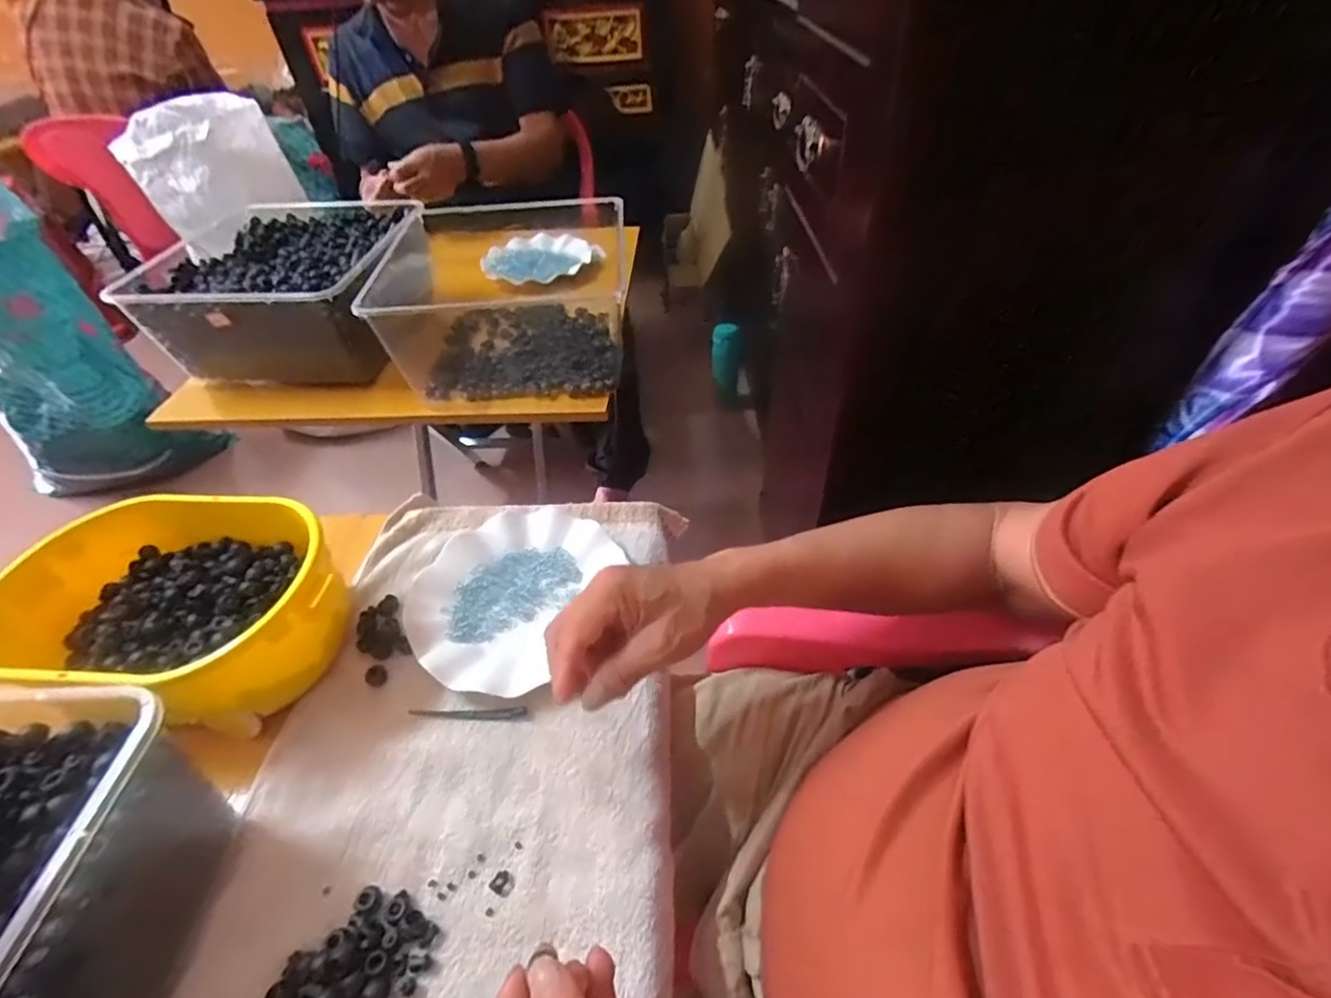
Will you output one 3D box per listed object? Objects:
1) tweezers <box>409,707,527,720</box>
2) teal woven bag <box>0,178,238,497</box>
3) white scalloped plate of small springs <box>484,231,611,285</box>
[{"bbox_3d":[-0.151,0.164,0.454,0.090,0.004,0.009,-2,45,3],"label":"tweezers"},{"bbox_3d":[-1.305,-0.292,1.251,0.315,0.618,0.277,18,49,21],"label":"teal woven bag"},{"bbox_3d":[-0.213,-0.408,1.019,0.173,0.034,0.180,-2,45,2],"label":"white scalloped plate of small springs"}]

